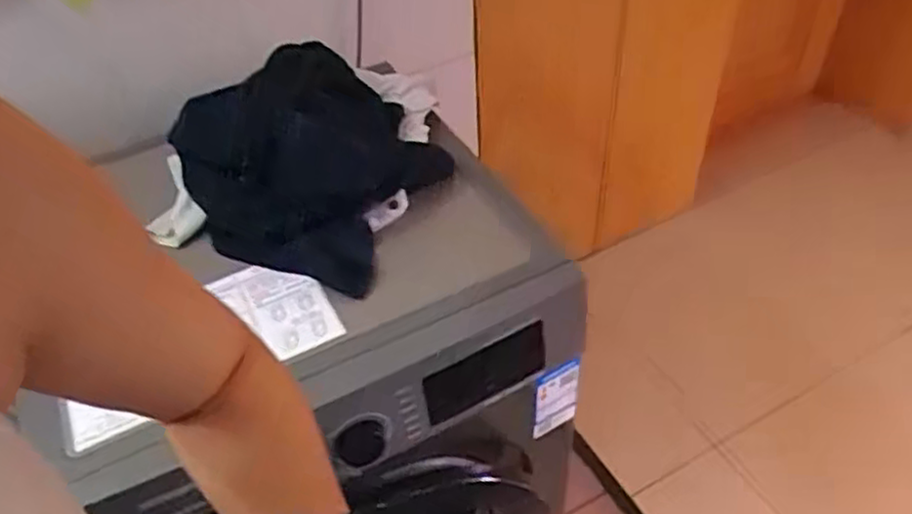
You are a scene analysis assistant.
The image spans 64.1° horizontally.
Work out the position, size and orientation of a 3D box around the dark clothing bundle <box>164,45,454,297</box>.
[{"bbox_3d":[-0.166,-0.119,0.875,0.283,0.130,0.292,-2,46,2],"label":"dark clothing bundle"}]

